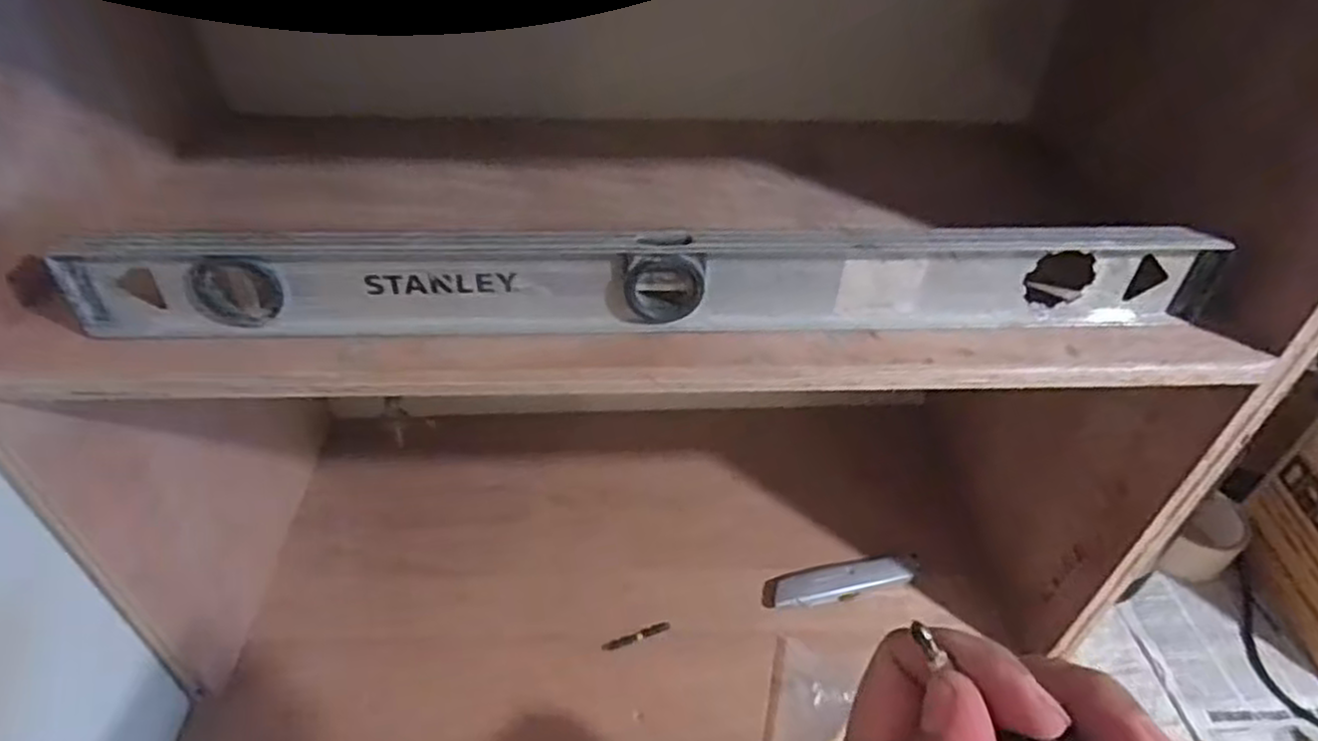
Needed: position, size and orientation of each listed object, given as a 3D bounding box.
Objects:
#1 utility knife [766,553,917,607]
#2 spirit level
[{"bbox_3d":[0.171,0.196,0.696,0.151,0.014,0.038,-6,42,-9],"label":"utility knife"},{"bbox_3d":[0.006,-0.046,0.403,0.603,0.059,0.021,-2,41,-4],"label":"spirit level"}]

